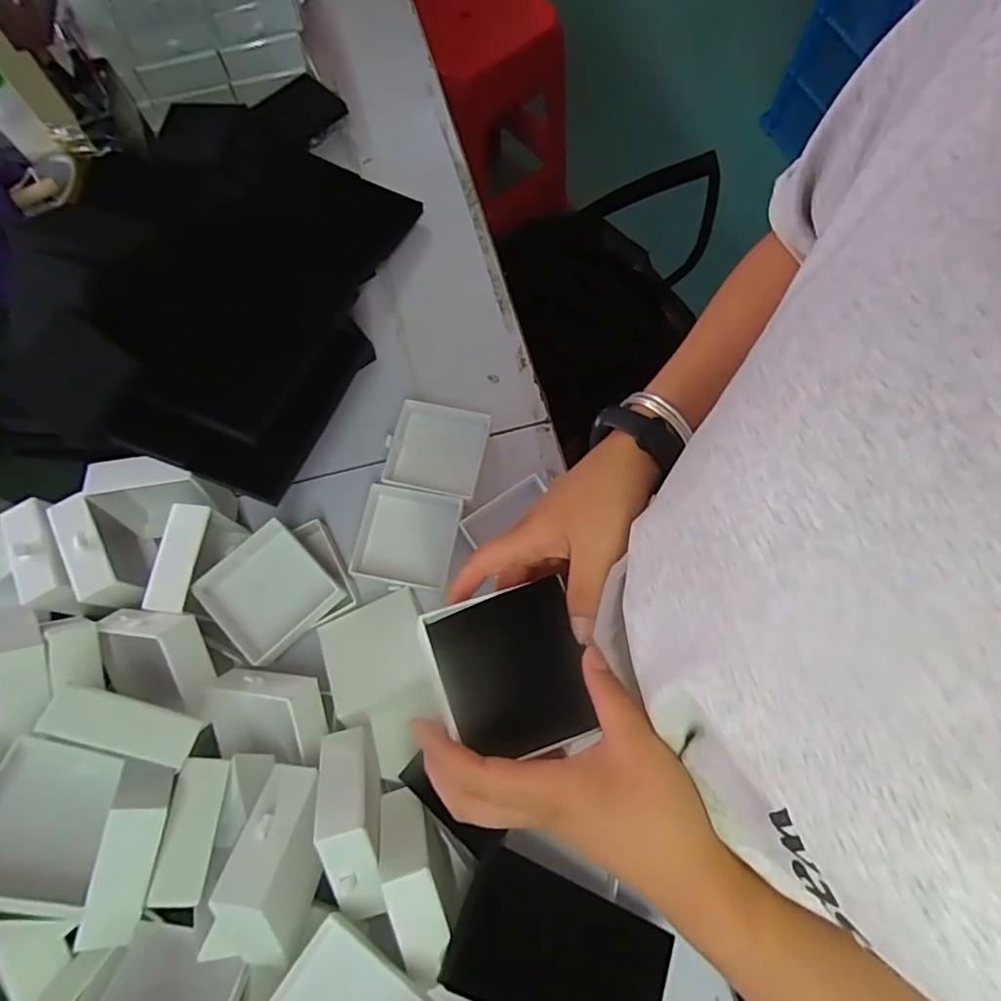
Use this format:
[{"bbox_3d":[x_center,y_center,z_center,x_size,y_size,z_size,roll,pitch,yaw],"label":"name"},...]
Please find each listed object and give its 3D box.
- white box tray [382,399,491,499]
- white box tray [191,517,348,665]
[{"bbox_3d":[-0.064,-0.049,0.557,0.086,0.025,0.091,13,72,4],"label":"white box tray"},{"bbox_3d":[-0.197,0.076,0.481,0.097,0.016,0.091,43,76,13],"label":"white box tray"}]

